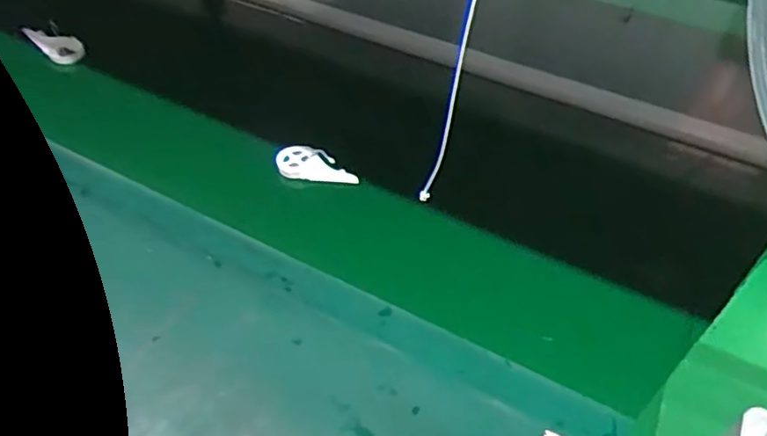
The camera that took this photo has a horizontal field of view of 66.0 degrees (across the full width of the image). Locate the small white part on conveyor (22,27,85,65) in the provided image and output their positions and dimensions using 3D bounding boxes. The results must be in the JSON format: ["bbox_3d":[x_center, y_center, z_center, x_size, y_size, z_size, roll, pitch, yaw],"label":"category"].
[{"bbox_3d":[-0.490,-0.258,0.875,0.094,0.022,0.043,24,51,3],"label":"small white part on conveyor"}]

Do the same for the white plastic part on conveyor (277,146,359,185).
[{"bbox_3d":[-0.077,-0.061,0.683,0.093,0.011,0.039,5,81,6],"label":"white plastic part on conveyor"}]

